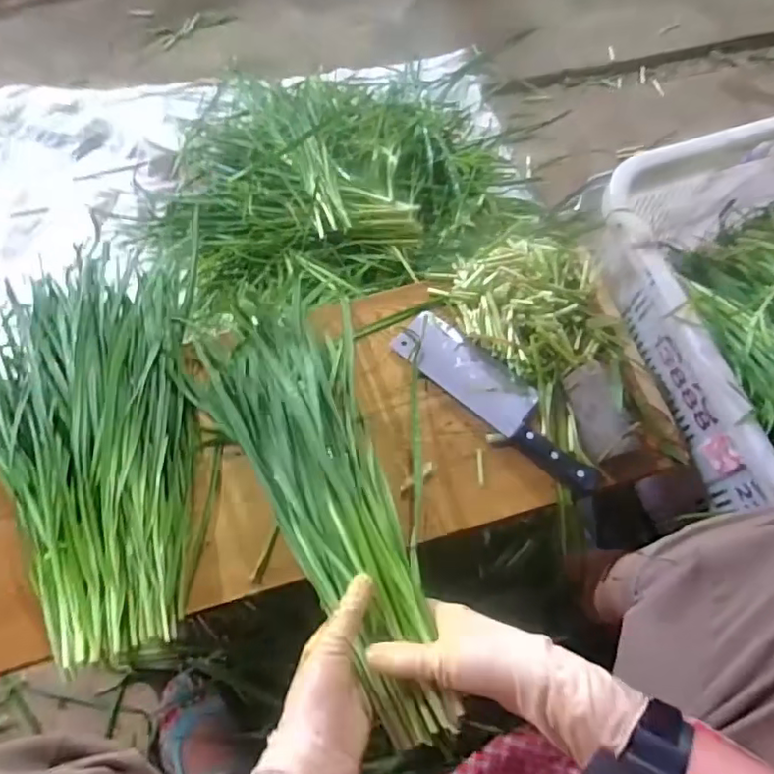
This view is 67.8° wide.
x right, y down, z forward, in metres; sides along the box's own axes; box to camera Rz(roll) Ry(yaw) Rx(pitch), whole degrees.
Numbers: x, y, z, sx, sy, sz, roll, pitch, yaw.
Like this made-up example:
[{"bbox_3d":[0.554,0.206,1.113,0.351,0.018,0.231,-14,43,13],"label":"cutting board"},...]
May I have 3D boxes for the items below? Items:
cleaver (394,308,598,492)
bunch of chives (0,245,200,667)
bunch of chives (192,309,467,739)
[{"bbox_3d":[0.127,0.008,0.650,0.268,0.026,0.070,40,72,15],"label":"cleaver"},{"bbox_3d":[-0.326,0.046,0.619,0.258,0.067,0.467,-20,68,-9],"label":"bunch of chives"},{"bbox_3d":[-0.054,0.082,0.558,0.167,0.065,0.465,-25,56,-12],"label":"bunch of chives"}]

